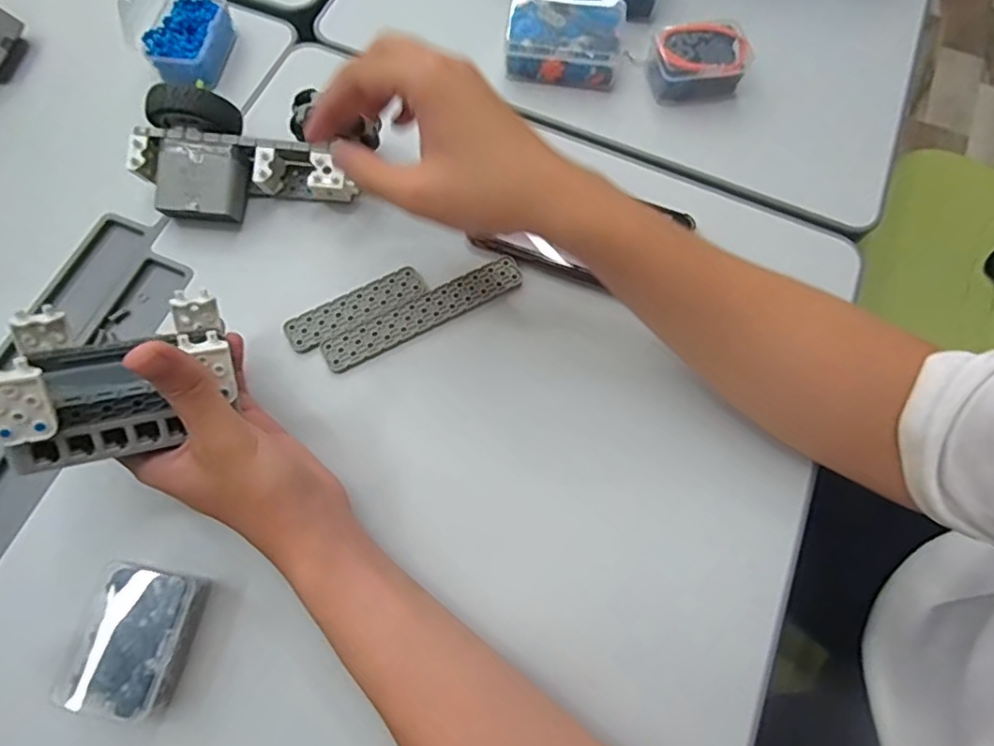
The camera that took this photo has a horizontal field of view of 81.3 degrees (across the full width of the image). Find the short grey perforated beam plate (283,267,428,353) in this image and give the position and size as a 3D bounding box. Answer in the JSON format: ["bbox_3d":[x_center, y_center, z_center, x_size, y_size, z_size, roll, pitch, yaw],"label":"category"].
[{"bbox_3d":[-0.099,-0.046,0.408,0.100,0.004,0.026,-28,73,-12],"label":"short grey perforated beam plate"}]

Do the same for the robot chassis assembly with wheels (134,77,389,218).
[{"bbox_3d":[-0.171,-0.154,0.410,0.163,0.054,0.077,-5,70,-4],"label":"robot chassis assembly with wheels"}]

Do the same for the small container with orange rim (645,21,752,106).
[{"bbox_3d":[0.166,-0.256,0.482,0.073,0.042,0.050,-12,71,-7],"label":"small container with orange rim"}]

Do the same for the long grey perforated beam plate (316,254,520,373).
[{"bbox_3d":[-0.051,-0.044,0.410,0.149,0.004,0.025,-27,73,-12],"label":"long grey perforated beam plate"}]

